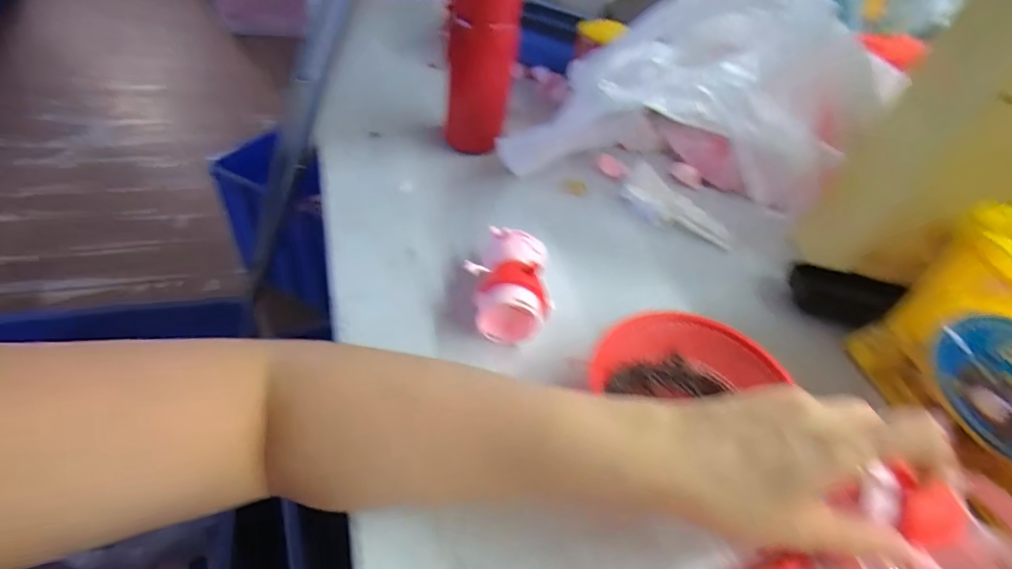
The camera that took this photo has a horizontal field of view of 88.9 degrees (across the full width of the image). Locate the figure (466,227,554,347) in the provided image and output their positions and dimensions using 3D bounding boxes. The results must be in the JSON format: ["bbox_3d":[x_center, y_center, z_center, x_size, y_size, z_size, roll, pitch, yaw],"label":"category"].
[{"bbox_3d":[0.003,0.001,0.408,0.066,0.053,0.092,2,43,-6],"label":"figure"}]

